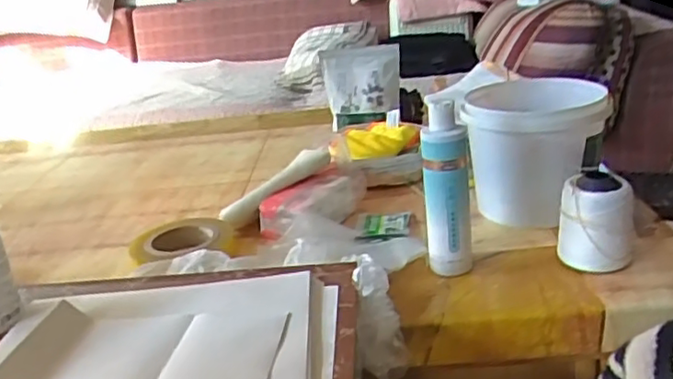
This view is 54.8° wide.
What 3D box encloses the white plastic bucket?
[{"bbox_3d":[0.243,-0.042,0.795,0.154,0.151,0.140,2,23,22],"label":"white plastic bucket"}]

